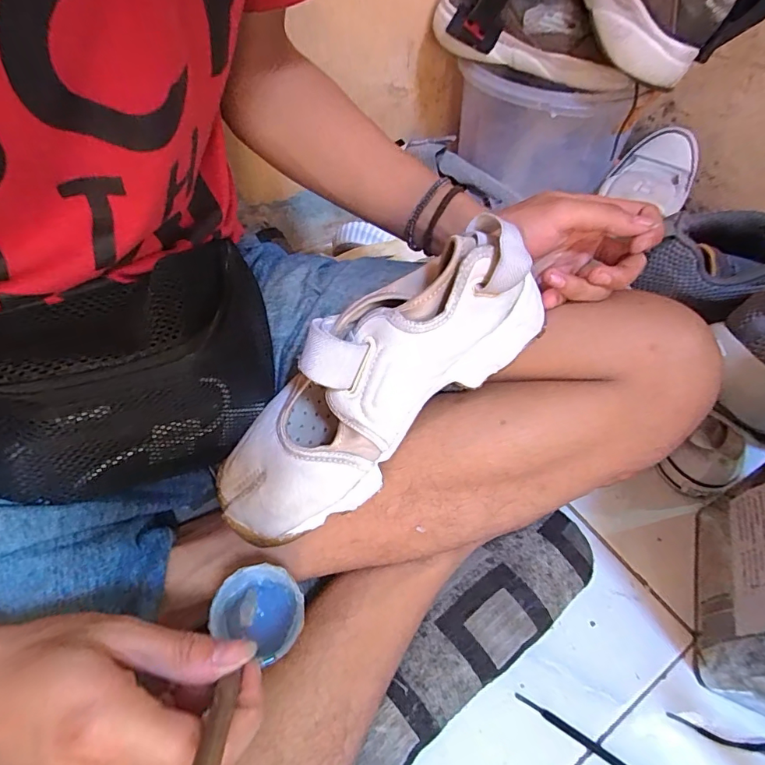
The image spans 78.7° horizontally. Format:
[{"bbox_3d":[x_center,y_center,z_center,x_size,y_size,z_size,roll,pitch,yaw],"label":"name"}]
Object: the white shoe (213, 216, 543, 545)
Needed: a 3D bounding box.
[{"bbox_3d":[-0.008,0.002,0.299,0.238,0.098,0.086,-42,55,12],"label":"white shoe"}]

